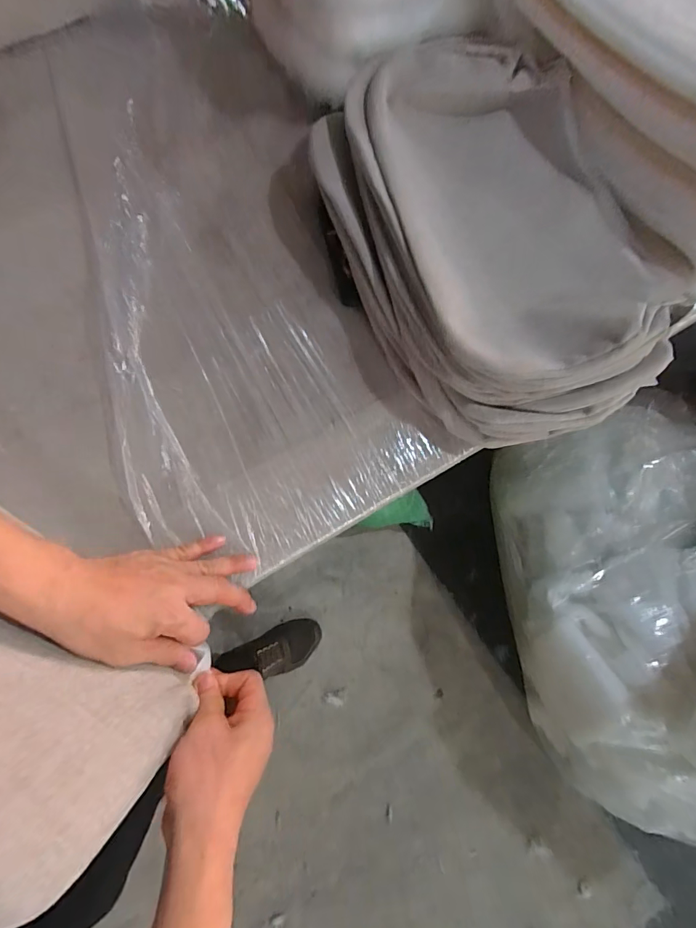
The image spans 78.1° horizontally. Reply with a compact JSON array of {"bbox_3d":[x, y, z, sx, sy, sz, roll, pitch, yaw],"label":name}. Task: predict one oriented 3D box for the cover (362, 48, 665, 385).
[{"bbox_3d":[0.171,-0.287,0.468,0.258,0.041,0.430,-13,74,-4],"label":"cover"}]

